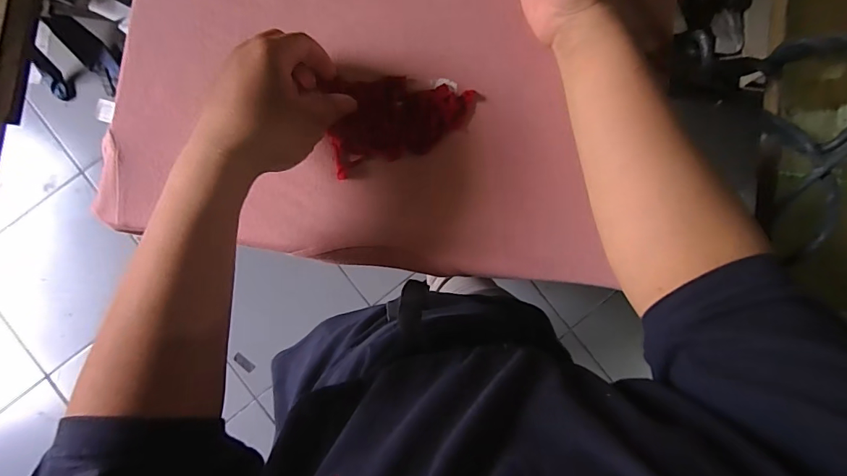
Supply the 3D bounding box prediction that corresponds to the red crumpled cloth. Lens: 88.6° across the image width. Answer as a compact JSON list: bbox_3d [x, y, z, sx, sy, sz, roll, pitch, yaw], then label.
[{"bbox_3d":[-0.015,-0.089,0.310,0.106,0.009,0.061,-13,88,-3],"label":"red crumpled cloth"}]

